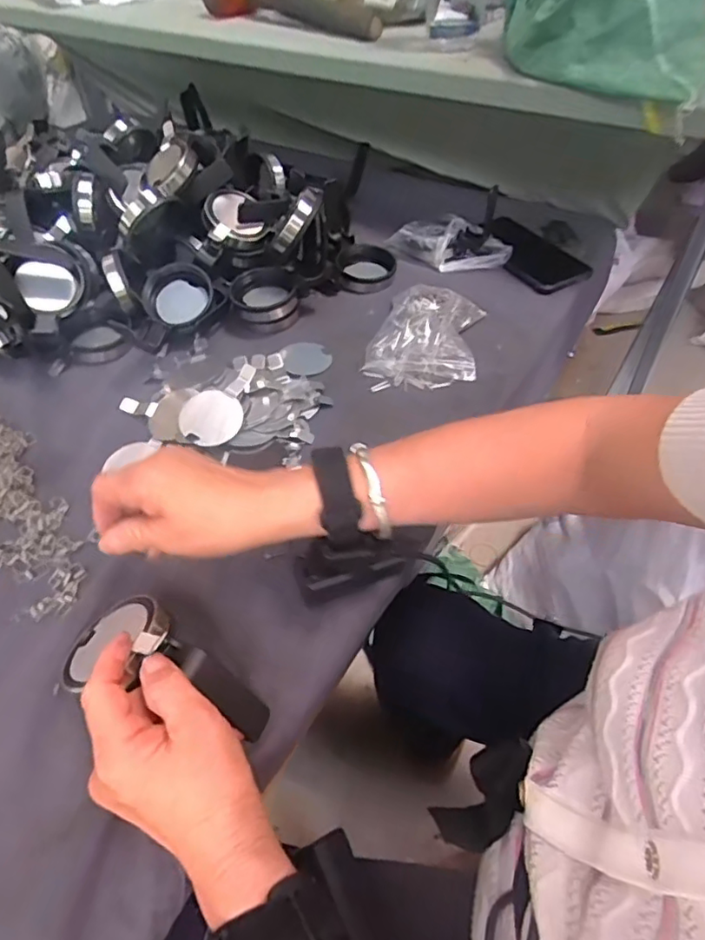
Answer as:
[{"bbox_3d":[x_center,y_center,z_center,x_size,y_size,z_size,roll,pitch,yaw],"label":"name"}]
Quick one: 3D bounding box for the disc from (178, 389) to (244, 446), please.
[{"bbox_3d":[-0.125,-0.046,0.503,0.052,0.004,0.051,2,74,-6],"label":"disc"}]

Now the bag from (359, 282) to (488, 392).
[{"bbox_3d":[0.075,-0.141,0.590,0.111,0.035,0.140,8,49,9],"label":"bag"}]

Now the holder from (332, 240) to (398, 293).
[{"bbox_3d":[0.014,-0.243,0.682,0.070,0.029,0.068,-3,49,-1],"label":"holder"}]

